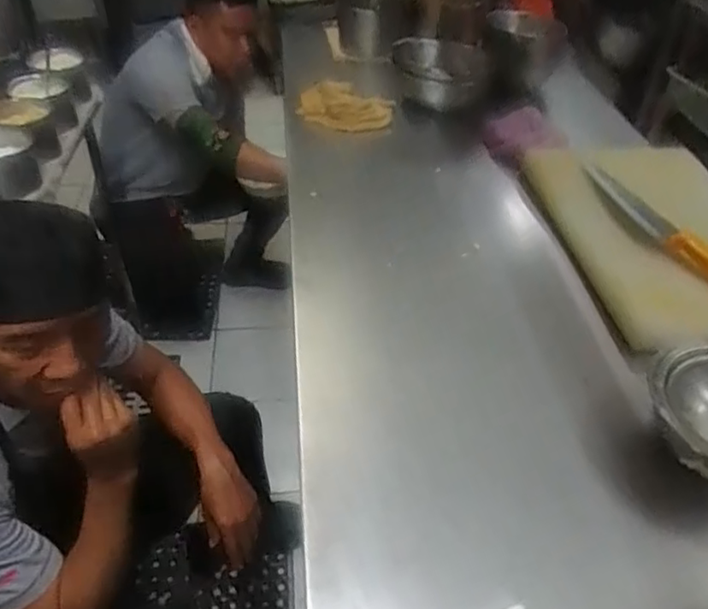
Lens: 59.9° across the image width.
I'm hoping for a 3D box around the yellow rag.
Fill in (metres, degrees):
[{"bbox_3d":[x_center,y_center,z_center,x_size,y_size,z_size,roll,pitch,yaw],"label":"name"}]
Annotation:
[{"bbox_3d":[-0.012,-0.376,1.188,0.175,0.083,0.047,6,40,-15],"label":"yellow rag"}]

